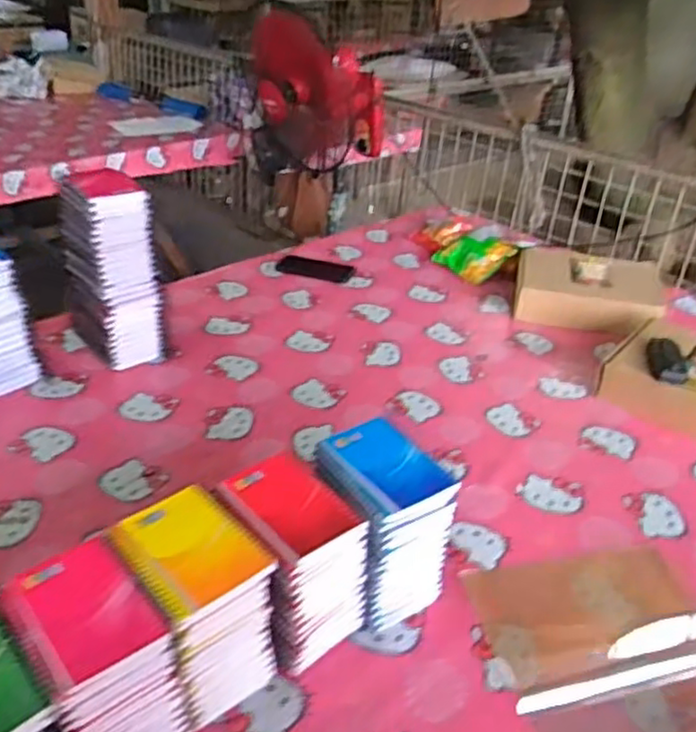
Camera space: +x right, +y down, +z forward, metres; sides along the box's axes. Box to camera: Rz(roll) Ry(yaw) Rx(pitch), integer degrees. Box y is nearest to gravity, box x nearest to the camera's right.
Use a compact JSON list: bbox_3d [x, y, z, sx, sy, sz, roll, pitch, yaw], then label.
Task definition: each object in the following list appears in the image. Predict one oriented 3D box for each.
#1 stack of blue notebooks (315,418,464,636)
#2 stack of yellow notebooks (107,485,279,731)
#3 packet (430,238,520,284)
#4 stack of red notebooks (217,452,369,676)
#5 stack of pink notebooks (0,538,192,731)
[{"bbox_3d":[0.029,0.172,0.753,0.099,0.175,0.128,-18,37,-30],"label":"stack of blue notebooks"},{"bbox_3d":[-0.147,0.227,0.660,0.097,0.165,0.133,-24,41,-36],"label":"stack of yellow notebooks"},{"bbox_3d":[0.275,-0.244,1.527,0.123,0.026,0.148,-41,47,-3],"label":"packet"},{"bbox_3d":[-0.061,0.200,0.712,0.101,0.162,0.133,-22,40,-35],"label":"stack of red notebooks"},{"bbox_3d":[-0.215,0.259,0.600,0.098,0.164,0.133,-23,40,-36],"label":"stack of pink notebooks"}]

